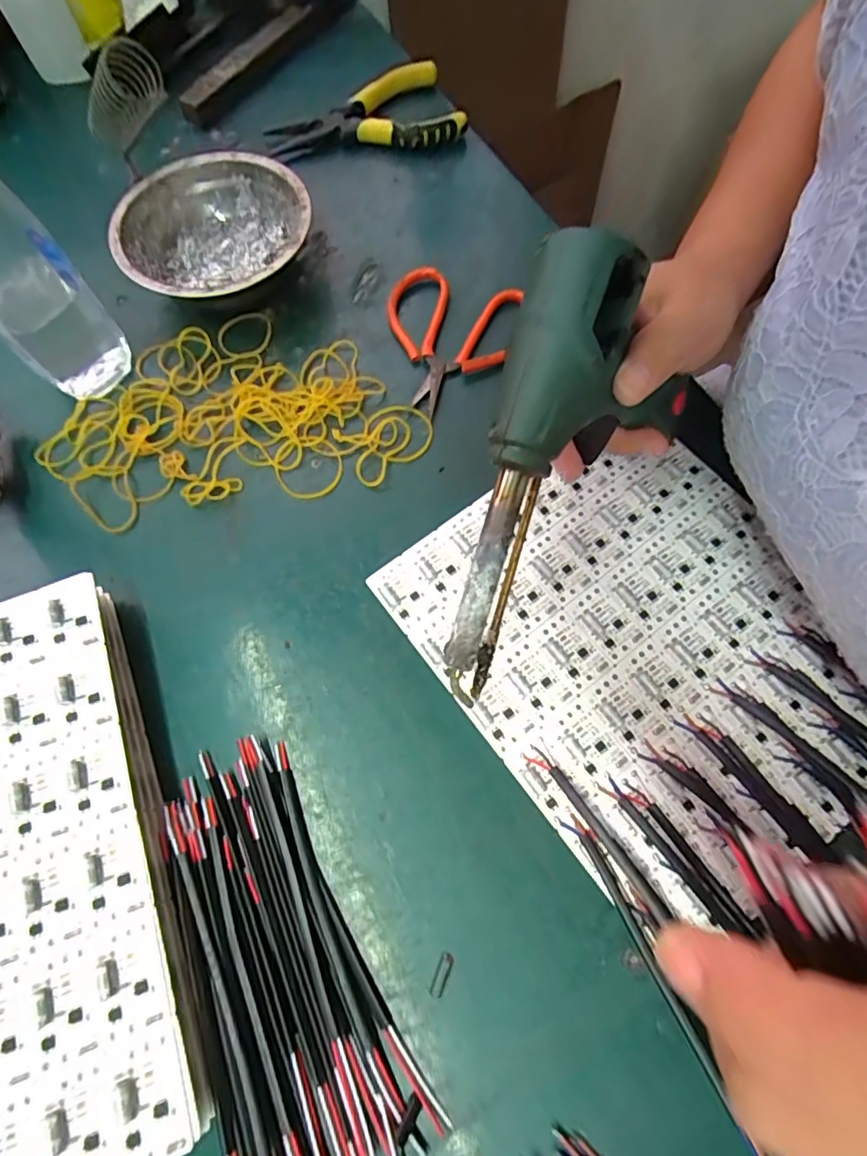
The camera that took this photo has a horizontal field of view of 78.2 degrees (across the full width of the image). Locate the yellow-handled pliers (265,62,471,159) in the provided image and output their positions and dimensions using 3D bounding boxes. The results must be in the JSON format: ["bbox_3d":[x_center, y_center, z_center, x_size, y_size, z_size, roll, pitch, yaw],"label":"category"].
[{"bbox_3d":[-0.053,-0.355,0.414,0.147,0.026,0.062,-23,71,-7],"label":"yellow-handled pliers"}]

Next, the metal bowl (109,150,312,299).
[{"bbox_3d":[-0.143,-0.225,0.363,0.121,0.048,0.121,0,70,1],"label":"metal bowl"}]

